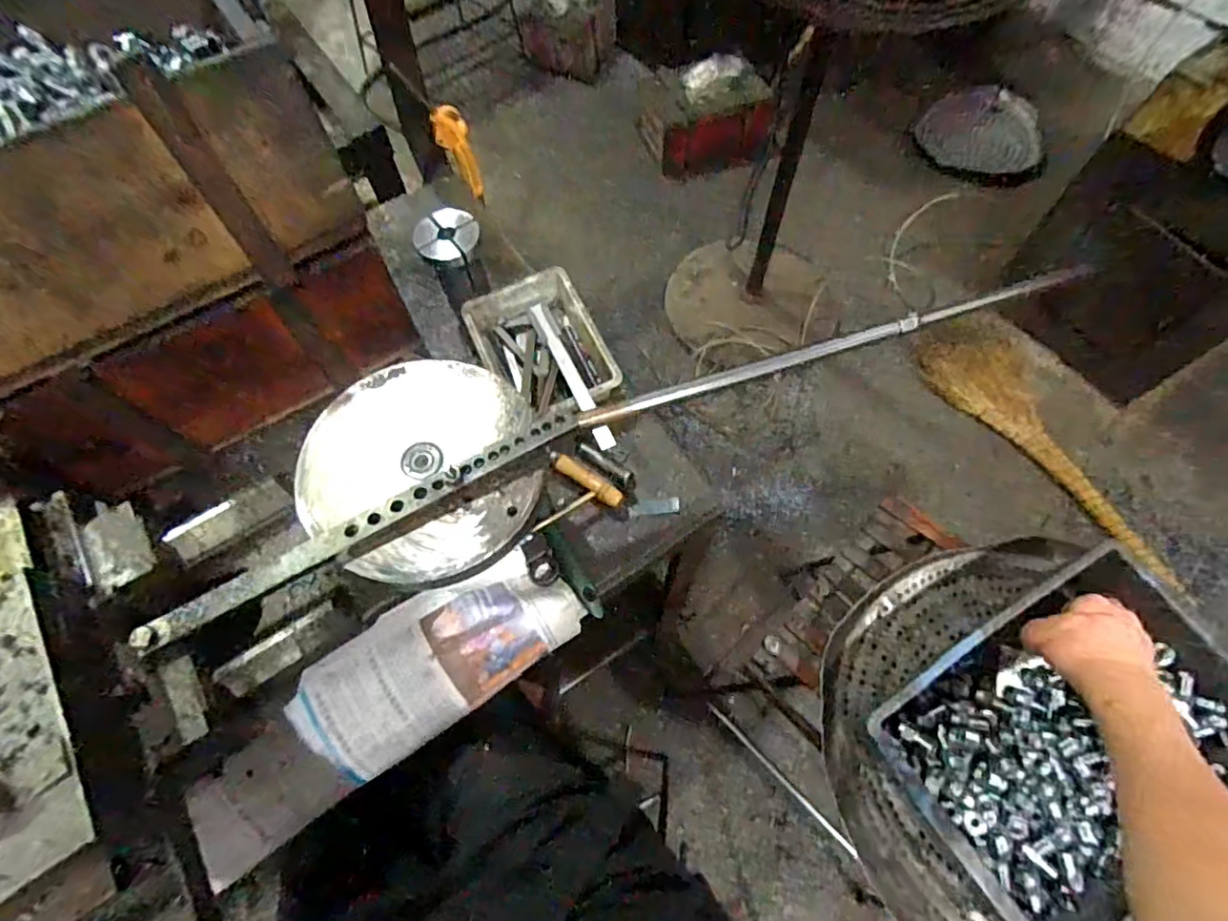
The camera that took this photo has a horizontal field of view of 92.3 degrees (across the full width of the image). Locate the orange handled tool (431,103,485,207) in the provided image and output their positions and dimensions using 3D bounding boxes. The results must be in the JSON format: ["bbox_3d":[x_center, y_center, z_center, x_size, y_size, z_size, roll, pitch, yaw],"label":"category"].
[{"bbox_3d":[-0.210,-0.410,0.811,0.040,0.150,0.029,-18,65,-8],"label":"orange handled tool"}]

